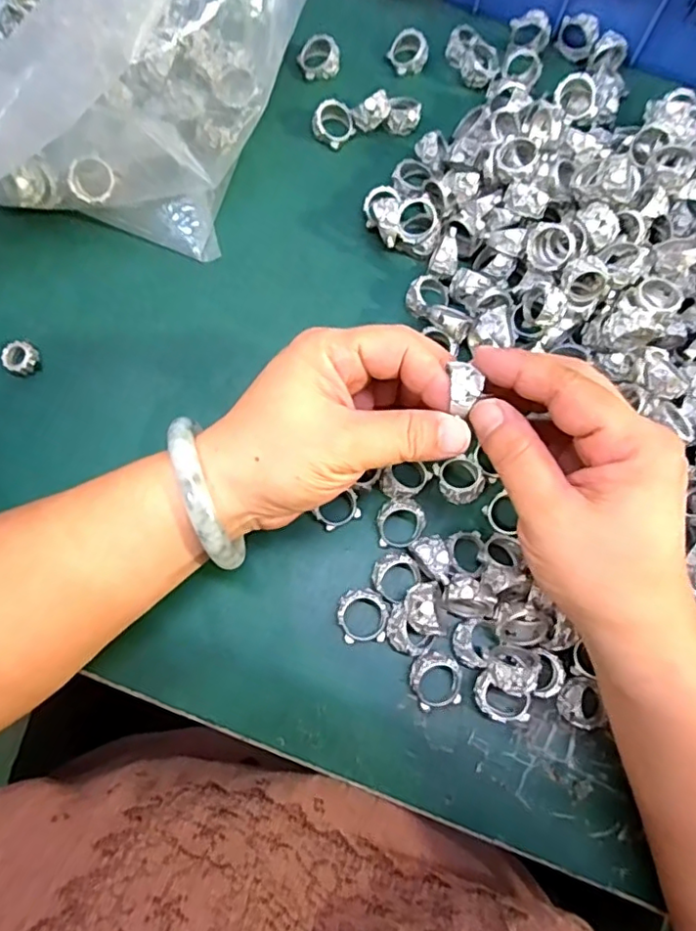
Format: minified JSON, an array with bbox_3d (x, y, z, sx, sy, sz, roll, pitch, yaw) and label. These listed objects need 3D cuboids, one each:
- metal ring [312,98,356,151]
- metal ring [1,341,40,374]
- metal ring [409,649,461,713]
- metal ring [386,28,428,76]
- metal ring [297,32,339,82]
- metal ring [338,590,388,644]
[{"bbox_3d":[-0.009,-0.212,0.362,0.022,0.015,0.023,0,77,-2],"label":"metal ring"},{"bbox_3d":[-0.174,-0.057,0.313,0.016,0.012,0.017,0,77,-2],"label":"metal ring"},{"bbox_3d":[0.042,0.101,0.277,0.025,0.013,0.027,0,77,-2],"label":"metal ring"},{"bbox_3d":[0.038,-0.268,0.380,0.021,0.014,0.024,-41,81,-10],"label":"metal ring"},{"bbox_3d":[-0.018,-0.262,0.376,0.027,0.012,0.023,-8,77,-4],"label":"metal ring"},{"bbox_3d":[0.007,0.073,0.283,0.024,0.014,0.025,0,77,-2],"label":"metal ring"}]

